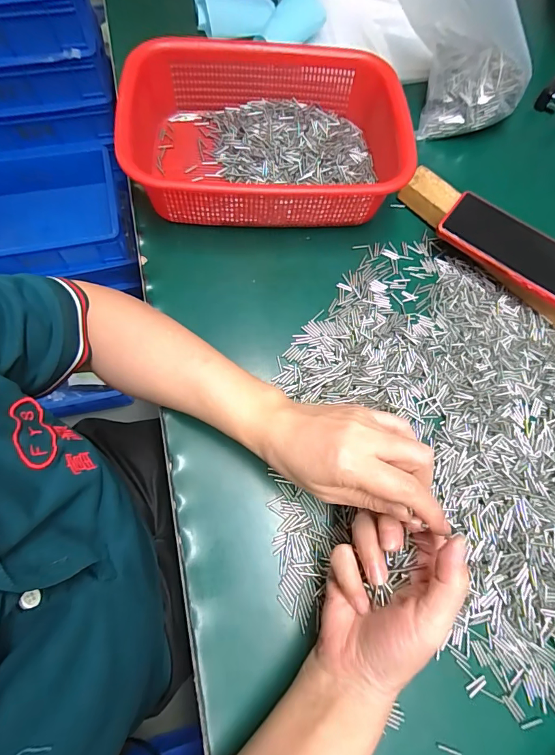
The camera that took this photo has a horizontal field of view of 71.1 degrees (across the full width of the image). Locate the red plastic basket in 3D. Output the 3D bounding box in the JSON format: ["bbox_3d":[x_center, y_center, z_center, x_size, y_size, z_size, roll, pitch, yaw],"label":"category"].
[{"bbox_3d":[-0.005,-0.259,0.427,0.299,0.076,0.213,1,71,-2],"label":"red plastic basket"}]

